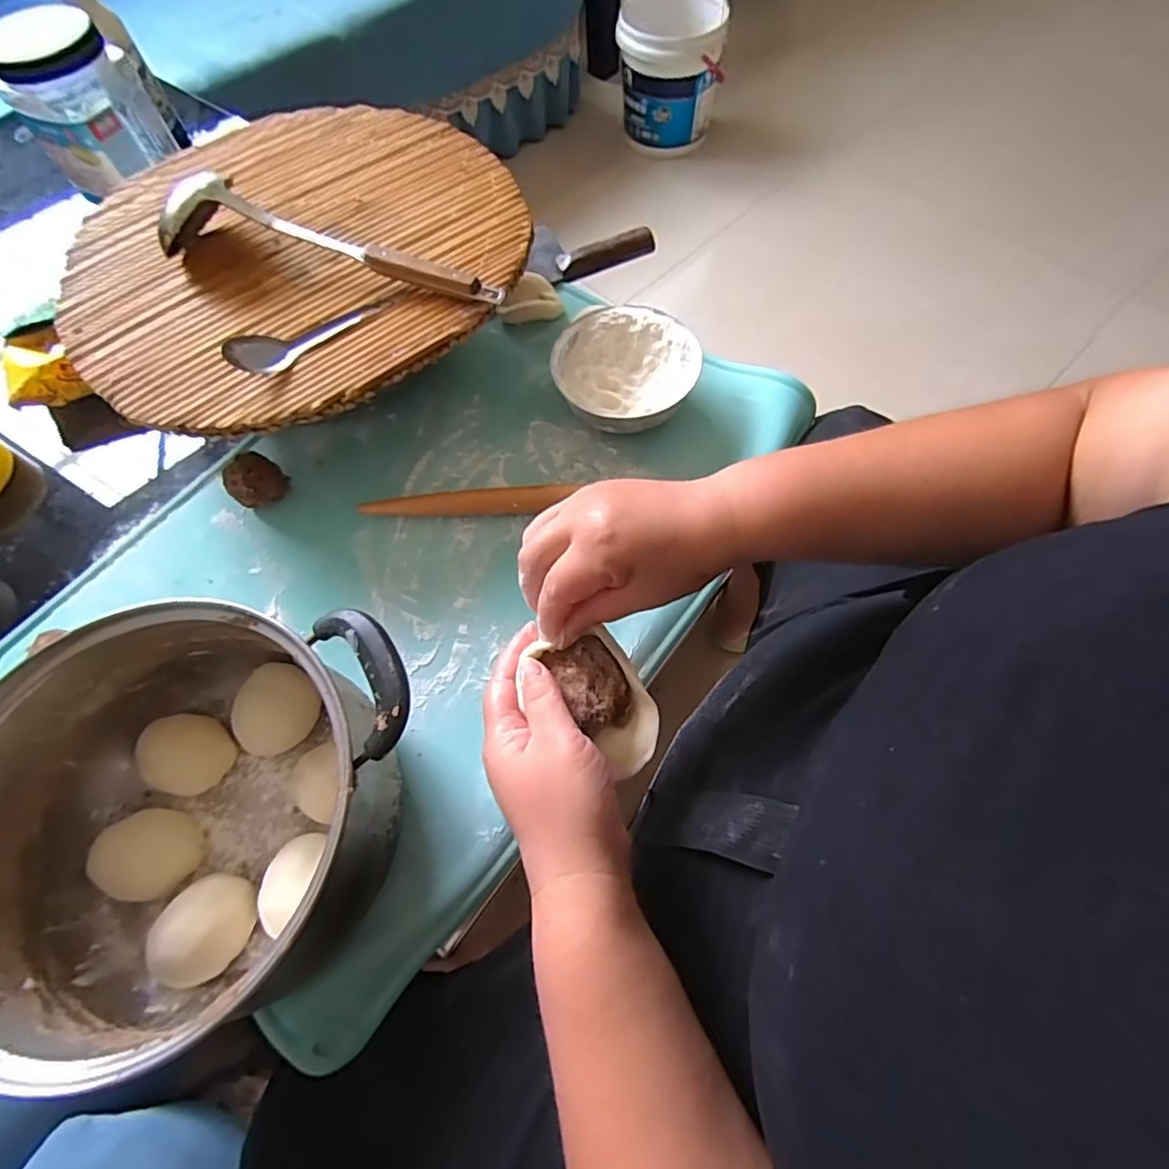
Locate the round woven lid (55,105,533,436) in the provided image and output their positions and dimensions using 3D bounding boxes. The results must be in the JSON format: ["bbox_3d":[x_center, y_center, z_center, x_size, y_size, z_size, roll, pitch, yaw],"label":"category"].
[{"bbox_3d":[-0.282,-0.336,0.564,0.426,0.026,0.426,-1,66,2],"label":"round woven lid"}]

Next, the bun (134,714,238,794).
[{"bbox_3d":[-0.313,0.132,0.459,0.055,0.035,0.055,-1,66,2],"label":"bun"}]

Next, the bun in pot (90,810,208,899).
[{"bbox_3d":[-0.321,0.197,0.432,0.059,0.034,0.057,-1,66,2],"label":"bun in pot"}]

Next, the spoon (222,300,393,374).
[{"bbox_3d":[-0.230,-0.216,0.490,0.135,0.026,0.034,-37,69,-13],"label":"spoon"}]

